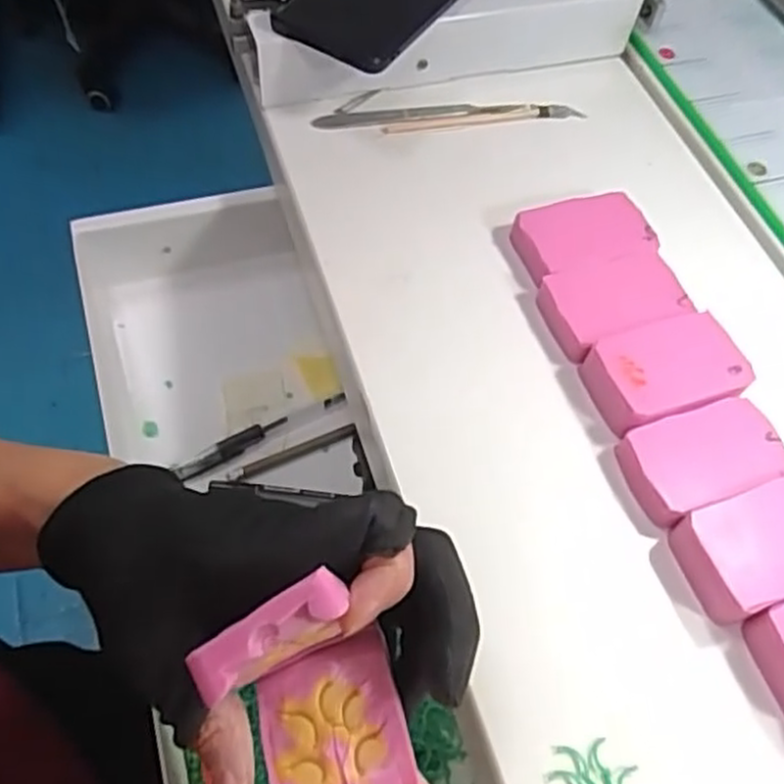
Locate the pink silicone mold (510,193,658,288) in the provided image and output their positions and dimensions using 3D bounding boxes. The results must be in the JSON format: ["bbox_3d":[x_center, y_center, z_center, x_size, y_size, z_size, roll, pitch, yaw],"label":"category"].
[{"bbox_3d":[0.104,-0.083,0.413,0.072,0.018,0.046,-16,60,-13],"label":"pink silicone mold"}]

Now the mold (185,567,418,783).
[{"bbox_3d":[-0.019,0.096,0.222,0.052,0.071,0.056,-25,63,-18],"label":"mold"}]

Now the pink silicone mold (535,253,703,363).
[{"bbox_3d":[0.116,-0.045,0.390,0.074,0.023,0.048,-15,60,-12],"label":"pink silicone mold"}]

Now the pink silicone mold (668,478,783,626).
[{"bbox_3d":[0.162,0.067,0.323,0.075,0.022,0.045,-16,60,-13],"label":"pink silicone mold"}]

